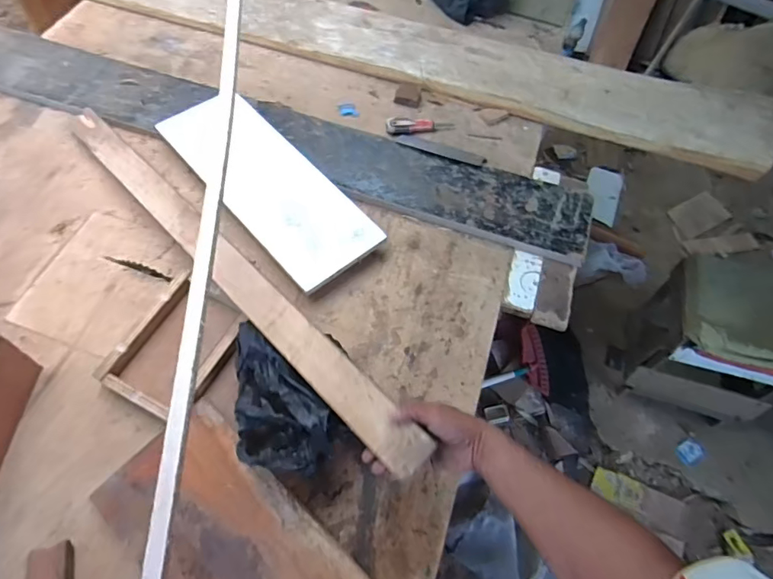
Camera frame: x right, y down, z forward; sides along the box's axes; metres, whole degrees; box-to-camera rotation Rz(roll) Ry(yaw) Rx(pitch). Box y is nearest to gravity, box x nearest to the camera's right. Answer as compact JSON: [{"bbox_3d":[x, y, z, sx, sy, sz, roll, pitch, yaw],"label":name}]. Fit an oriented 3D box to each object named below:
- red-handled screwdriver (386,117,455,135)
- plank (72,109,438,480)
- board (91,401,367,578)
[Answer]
[{"bbox_3d":[0.078,-0.364,1.096,0.156,0.033,0.036,-7,59,-21],"label":"red-handled screwdriver"},{"bbox_3d":[-0.288,-0.071,0.800,0.940,0.011,0.062,40,84,26],"label":"plank"},{"bbox_3d":[-0.198,0.335,0.638,0.361,0.016,0.189,41,74,16],"label":"board"}]

